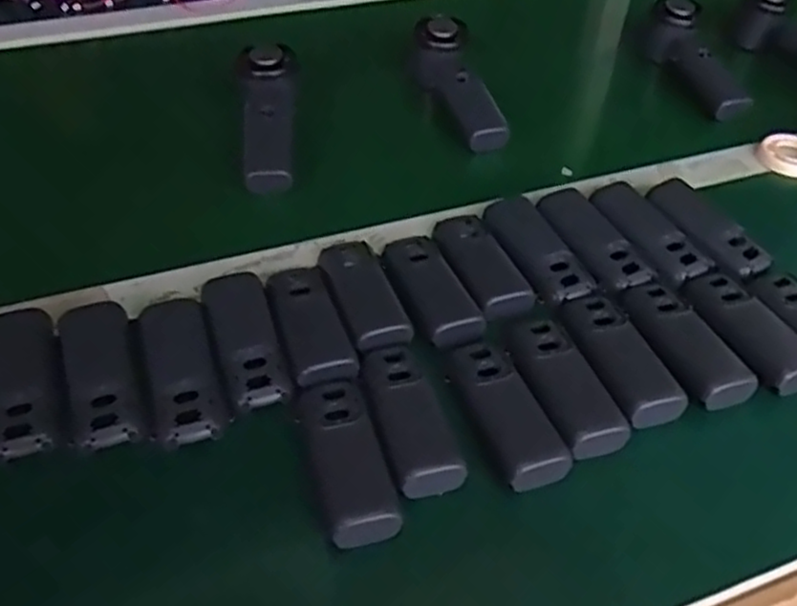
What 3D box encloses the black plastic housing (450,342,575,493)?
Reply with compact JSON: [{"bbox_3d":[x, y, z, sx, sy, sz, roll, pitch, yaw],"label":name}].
[{"bbox_3d":[0.067,0.066,0.460,0.041,0.018,0.106,-12,49,-14],"label":"black plastic housing"}]

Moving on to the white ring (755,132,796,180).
[{"bbox_3d":[0.357,-0.135,0.677,0.056,0.014,0.056,2,47,-2],"label":"white ring"}]

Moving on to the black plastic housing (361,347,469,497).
[{"bbox_3d":[0.004,0.066,0.452,0.041,0.020,0.103,-12,49,-14],"label":"black plastic housing"}]

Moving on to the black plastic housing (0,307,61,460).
[{"bbox_3d":[-0.236,0.048,0.469,0.046,0.019,0.110,-16,50,-18],"label":"black plastic housing"}]

